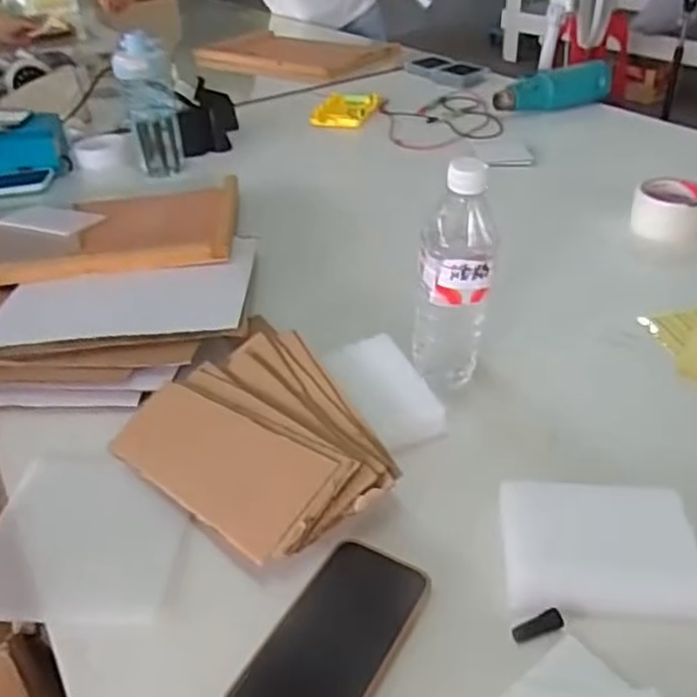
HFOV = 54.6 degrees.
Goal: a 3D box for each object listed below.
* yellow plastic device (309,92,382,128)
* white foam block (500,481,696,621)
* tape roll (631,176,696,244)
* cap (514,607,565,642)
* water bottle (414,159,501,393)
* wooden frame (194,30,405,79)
[{"bbox_3d":[-0.002,-0.483,1.361,0.119,0.016,0.181,7,37,13],"label":"yellow plastic device"},{"bbox_3d":[0.180,0.143,0.489,0.128,0.027,0.102,2,37,7],"label":"white foam block"},{"bbox_3d":[0.432,-0.187,0.905,0.097,0.052,0.095,8,38,15],"label":"tape roll"},{"bbox_3d":[0.127,0.186,0.453,0.034,0.012,0.011,-12,38,-11],"label":"cap"},{"bbox_3d":[0.094,-0.054,0.602,0.068,0.219,0.056,3,37,9],"label":"water bottle"},{"bbox_3d":[-0.147,-0.774,1.773,0.573,0.032,0.307,23,44,31],"label":"wooden frame"}]

